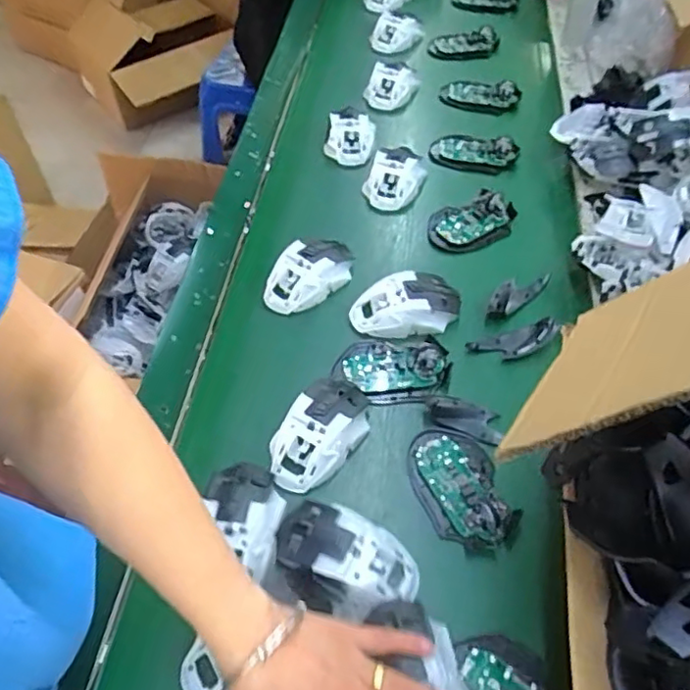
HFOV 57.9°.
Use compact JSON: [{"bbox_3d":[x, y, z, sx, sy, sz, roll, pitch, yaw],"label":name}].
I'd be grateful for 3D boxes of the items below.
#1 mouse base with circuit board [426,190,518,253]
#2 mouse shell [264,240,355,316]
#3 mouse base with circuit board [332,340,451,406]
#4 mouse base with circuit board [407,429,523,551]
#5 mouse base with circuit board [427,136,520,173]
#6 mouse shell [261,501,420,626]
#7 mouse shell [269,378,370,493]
[{"bbox_3d":[0.153,-0.151,0.750,0.108,0.024,0.072,-17,54,-12],"label":"mouse base with circuit board"},{"bbox_3d":[-0.038,-0.080,0.690,0.064,0.038,0.113,34,60,24],"label":"mouse shell"},{"bbox_3d":[0.046,0.023,0.618,0.110,0.018,0.070,5,53,4],"label":"mouse base with circuit board"},{"bbox_3d":[0.100,0.120,0.540,0.071,0.022,0.114,-18,54,-13],"label":"mouse base with circuit board"},{"bbox_3d":[0.171,-0.257,0.831,0.114,0.019,0.059,7,53,6],"label":"mouse base with circuit board"},{"bbox_3d":[0.000,0.169,0.494,0.114,0.032,0.073,14,54,11],"label":"mouse shell"},{"bbox_3d":[-0.023,0.075,0.567,0.063,0.033,0.117,28,58,20],"label":"mouse shell"}]

